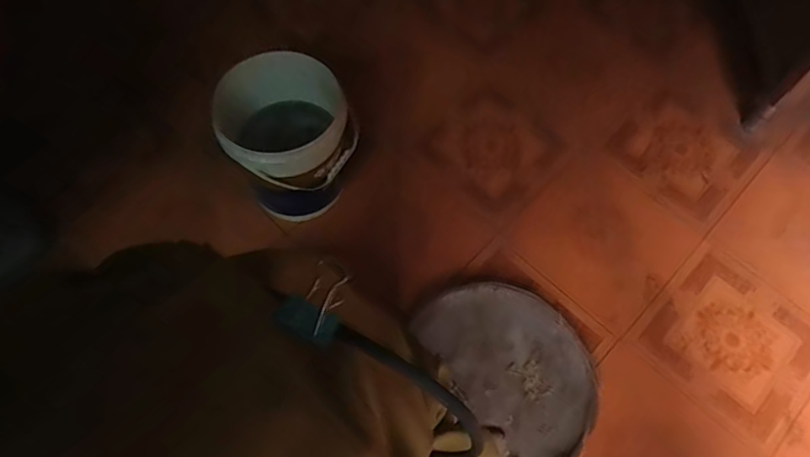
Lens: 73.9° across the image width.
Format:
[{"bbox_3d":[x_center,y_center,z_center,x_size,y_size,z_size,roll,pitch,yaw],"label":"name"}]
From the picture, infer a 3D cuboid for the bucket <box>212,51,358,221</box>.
[{"bbox_3d":[-0.277,-0.220,1.315,0.293,0.355,0.250,-23,68,-13],"label":"bucket"}]

